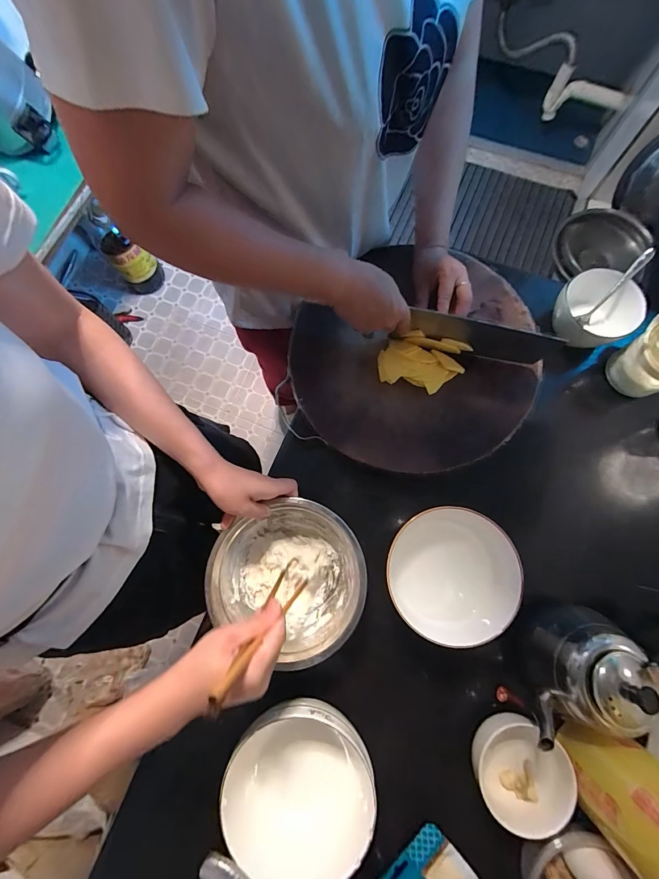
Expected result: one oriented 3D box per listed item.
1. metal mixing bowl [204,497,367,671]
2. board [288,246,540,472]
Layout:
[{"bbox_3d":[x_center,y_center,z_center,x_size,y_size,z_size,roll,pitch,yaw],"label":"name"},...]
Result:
[{"bbox_3d":[-0.046,0.171,0.460,0.187,0.073,0.171,0,77,2],"label":"metal mixing bowl"},{"bbox_3d":[0.120,-0.130,0.521,0.348,0.029,0.348,19,78,6],"label":"board"}]

